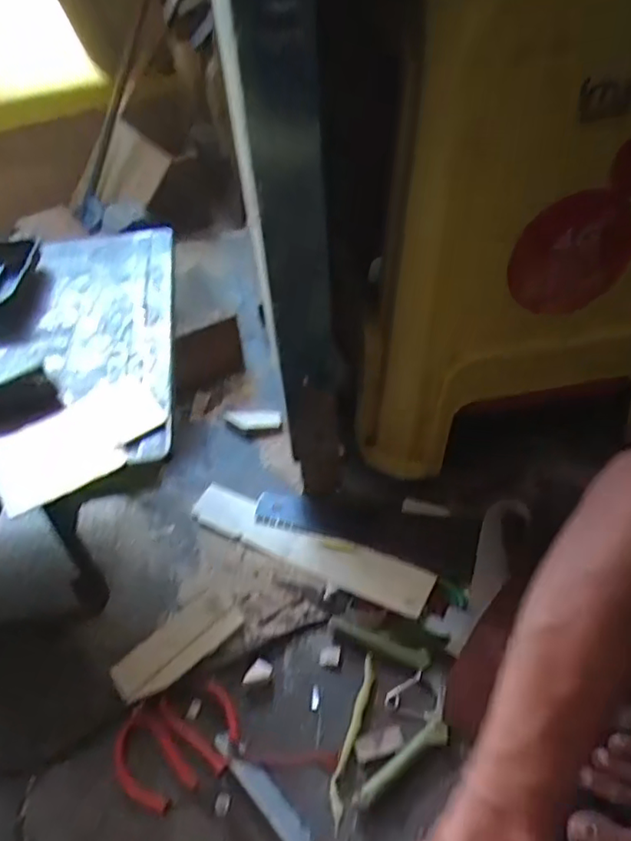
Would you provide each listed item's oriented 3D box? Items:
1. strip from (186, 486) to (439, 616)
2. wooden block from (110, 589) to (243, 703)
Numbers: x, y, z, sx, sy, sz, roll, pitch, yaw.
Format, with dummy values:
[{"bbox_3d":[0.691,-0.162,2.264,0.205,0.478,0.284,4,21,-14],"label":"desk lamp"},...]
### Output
[{"bbox_3d":[-0.011,0.133,0.644,0.273,0.011,0.055,20,51,21],"label":"strip"},{"bbox_3d":[-0.129,0.213,0.569,0.121,0.013,0.051,-35,54,-27],"label":"wooden block"}]

